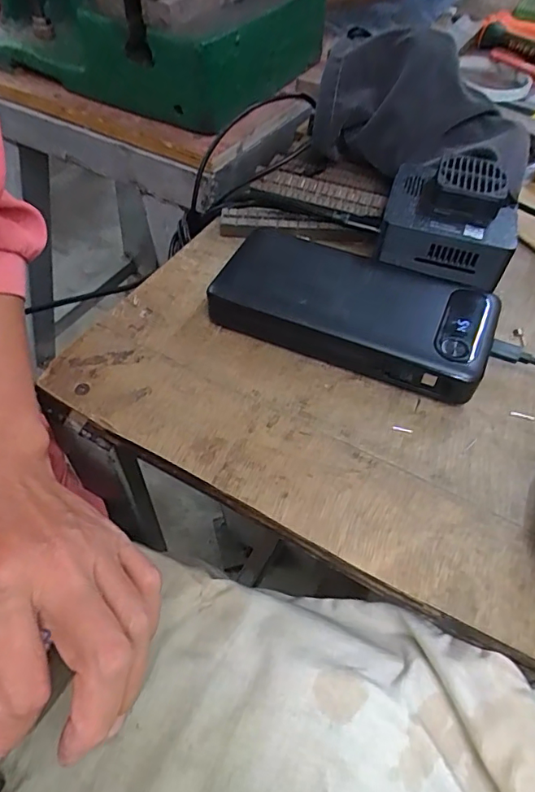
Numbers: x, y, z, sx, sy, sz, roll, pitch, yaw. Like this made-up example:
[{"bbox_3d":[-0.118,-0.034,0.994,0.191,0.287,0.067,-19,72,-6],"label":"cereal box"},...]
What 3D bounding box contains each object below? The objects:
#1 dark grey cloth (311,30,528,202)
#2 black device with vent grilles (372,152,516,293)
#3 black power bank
[{"bbox_3d":[0.101,-0.181,0.347,0.150,0.081,0.083,25,56,16],"label":"dark grey cloth"},{"bbox_3d":[0.109,-0.109,0.302,0.074,0.034,0.068,15,54,9],"label":"black device with vent grilles"},{"bbox_3d":[0.048,-0.052,0.294,0.154,0.026,0.072,21,55,14],"label":"black power bank"}]

